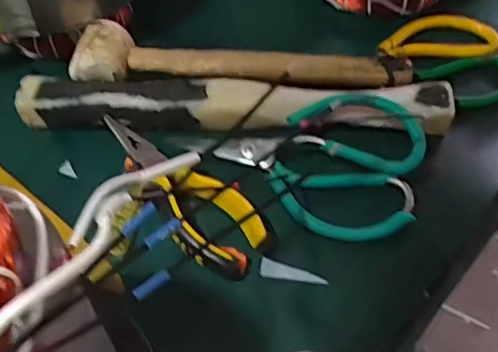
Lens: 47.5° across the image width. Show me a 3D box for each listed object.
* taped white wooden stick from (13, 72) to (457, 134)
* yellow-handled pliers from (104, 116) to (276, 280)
[{"bbox_3d":[-0.012,-0.052,0.432,0.327,0.037,0.053,2,51,1],"label":"taped white wooden stick"},{"bbox_3d":[-0.045,0.006,0.392,0.056,0.016,0.152,-32,58,-23],"label":"yellow-handled pliers"}]

